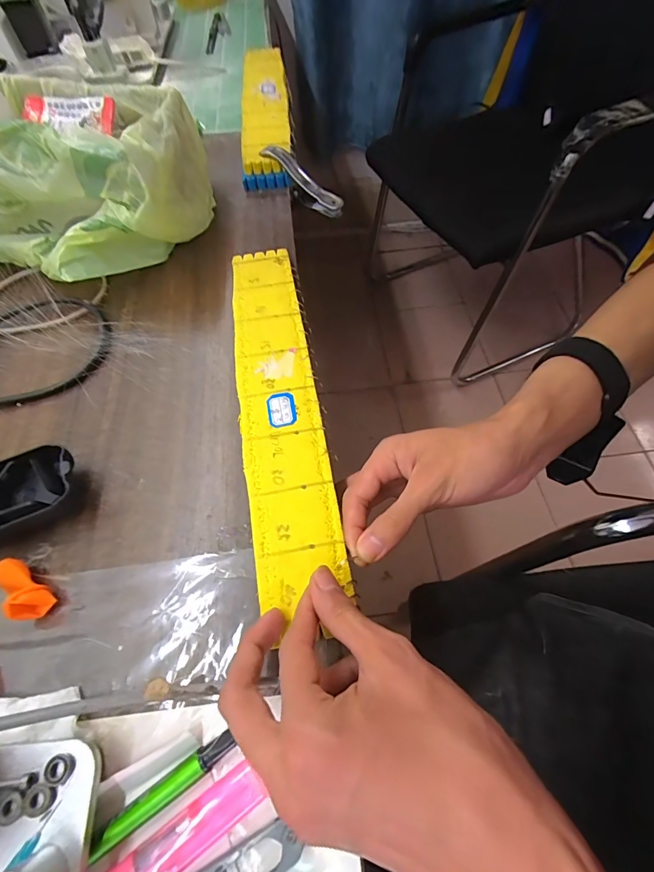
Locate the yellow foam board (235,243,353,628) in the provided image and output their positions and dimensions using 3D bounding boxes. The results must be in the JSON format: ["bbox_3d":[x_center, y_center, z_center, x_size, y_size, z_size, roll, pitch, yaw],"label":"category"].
[{"bbox_3d":[-0.040,-0.042,0.307,0.057,0.004,0.319,-9,60,-4],"label":"yellow foam board"}]

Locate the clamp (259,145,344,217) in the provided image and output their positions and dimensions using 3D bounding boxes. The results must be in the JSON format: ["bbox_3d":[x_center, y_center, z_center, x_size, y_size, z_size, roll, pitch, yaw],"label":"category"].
[{"bbox_3d":[-0.028,-0.301,0.462,0.115,0.032,0.020,42,67,-3],"label":"clamp"}]

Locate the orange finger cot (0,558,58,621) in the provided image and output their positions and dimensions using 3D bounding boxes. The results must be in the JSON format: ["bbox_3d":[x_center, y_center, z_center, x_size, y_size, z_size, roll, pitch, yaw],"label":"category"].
[{"bbox_3d":[-0.187,0.093,0.238,0.041,0.022,0.019,39,68,20],"label":"orange finger cot"}]

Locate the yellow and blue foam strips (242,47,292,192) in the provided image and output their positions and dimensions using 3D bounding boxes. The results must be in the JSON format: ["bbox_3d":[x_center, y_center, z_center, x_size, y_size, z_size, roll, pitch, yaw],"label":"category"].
[{"bbox_3d":[-0.085,-0.456,0.536,0.060,0.030,0.336,-5,60,-2],"label":"yellow and blue foam strips"}]

